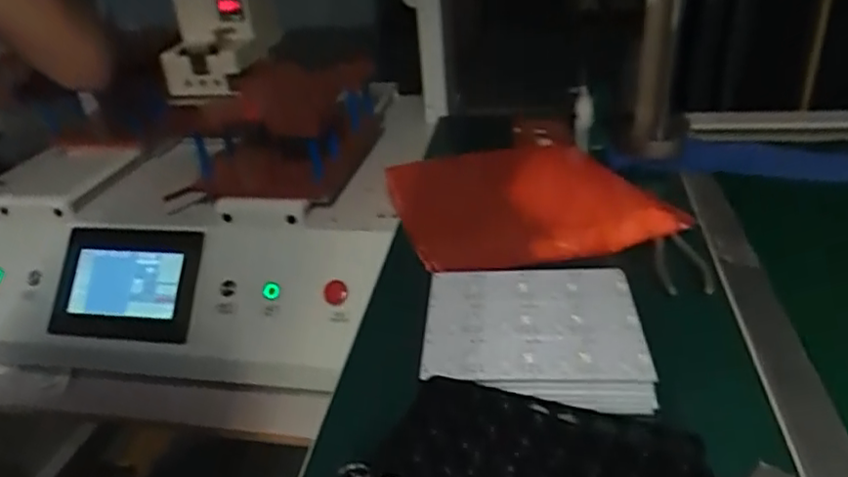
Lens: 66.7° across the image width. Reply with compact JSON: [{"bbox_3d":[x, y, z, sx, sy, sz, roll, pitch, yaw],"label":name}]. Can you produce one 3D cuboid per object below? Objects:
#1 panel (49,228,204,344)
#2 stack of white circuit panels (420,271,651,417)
[{"bbox_3d":[-0.384,0.059,0.833,0.194,0.142,0.014,2,-9,13],"label":"panel"},{"bbox_3d":[0.091,0.080,0.556,0.180,0.036,0.164,-2,32,5],"label":"stack of white circuit panels"}]

